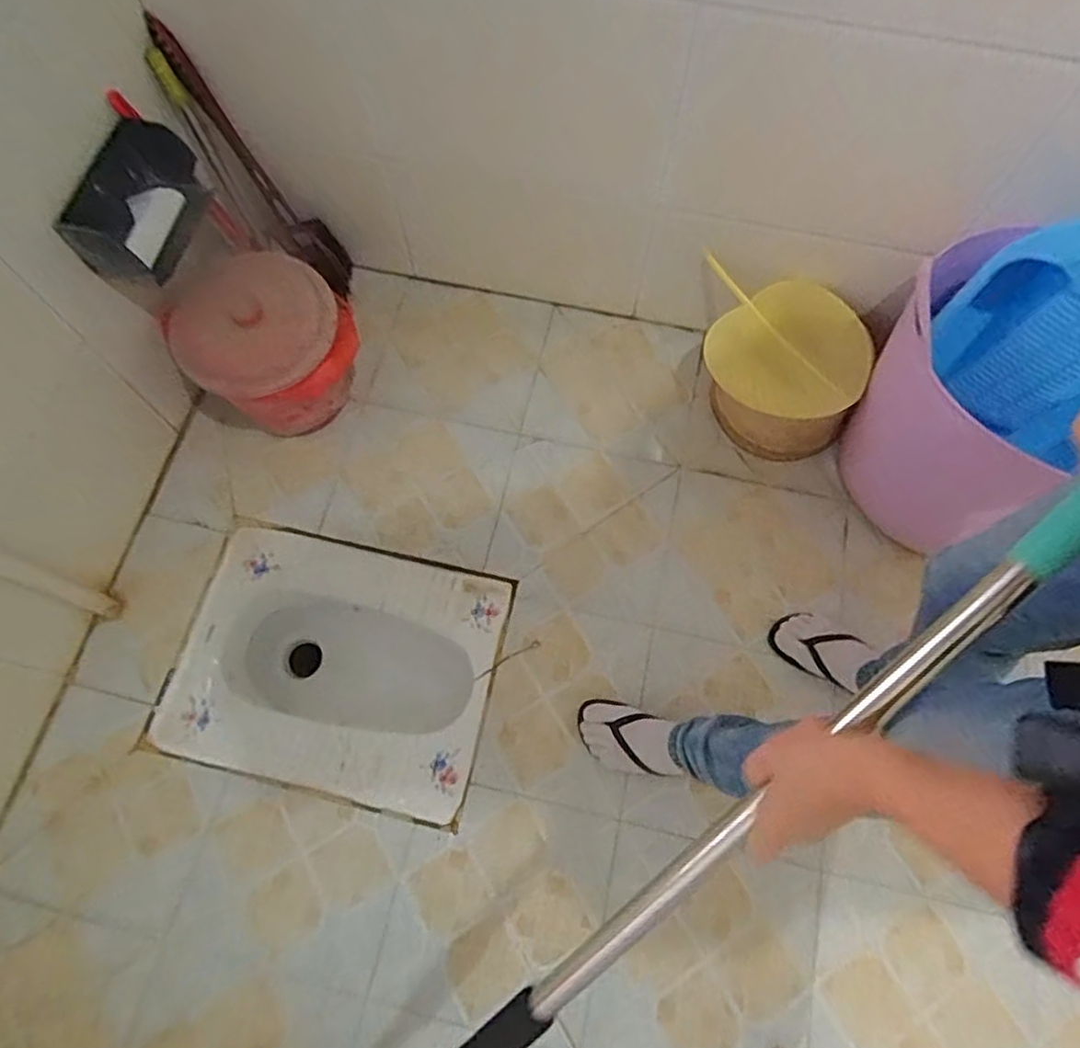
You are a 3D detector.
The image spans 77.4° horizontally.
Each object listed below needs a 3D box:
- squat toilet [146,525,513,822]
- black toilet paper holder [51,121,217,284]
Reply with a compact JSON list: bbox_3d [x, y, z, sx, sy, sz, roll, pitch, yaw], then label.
[{"bbox_3d":[-0.332,0.260,1.200,0.501,0.224,0.386,13,69,4],"label":"squat toilet"},{"bbox_3d":[-0.570,-0.455,0.962,0.107,0.118,0.233,15,69,5],"label":"black toilet paper holder"}]

